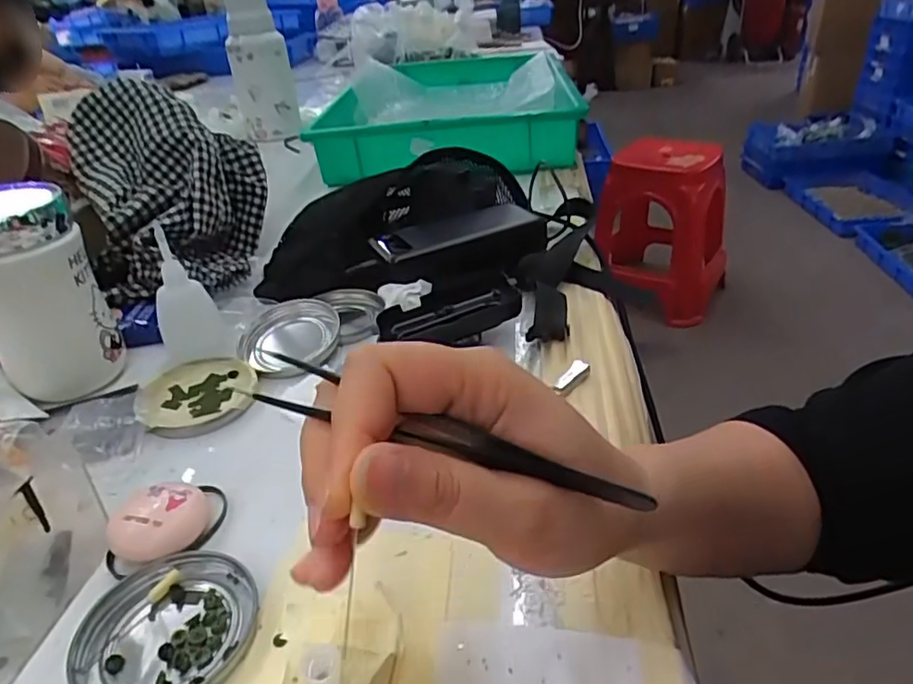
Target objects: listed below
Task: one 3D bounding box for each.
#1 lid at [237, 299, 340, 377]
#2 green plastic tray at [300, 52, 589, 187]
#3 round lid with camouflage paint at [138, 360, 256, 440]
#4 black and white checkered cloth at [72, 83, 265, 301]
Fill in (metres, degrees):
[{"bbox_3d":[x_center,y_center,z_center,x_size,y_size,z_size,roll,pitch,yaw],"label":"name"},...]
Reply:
[{"bbox_3d":[-0.125,-0.007,0.483,0.079,0.017,0.066,-23,38,-27],"label":"lid"},{"bbox_3d":[-0.008,-0.370,1.009,0.349,0.112,0.558,-2,32,4],"label":"green plastic tray"},{"bbox_3d":[-0.182,0.039,0.439,0.078,0.012,0.078,-13,34,-14],"label":"round lid with camouflage paint"},{"bbox_3d":[-0.266,-0.147,0.586,0.160,0.153,0.169,-18,36,-21],"label":"black and white checkered cloth"}]

